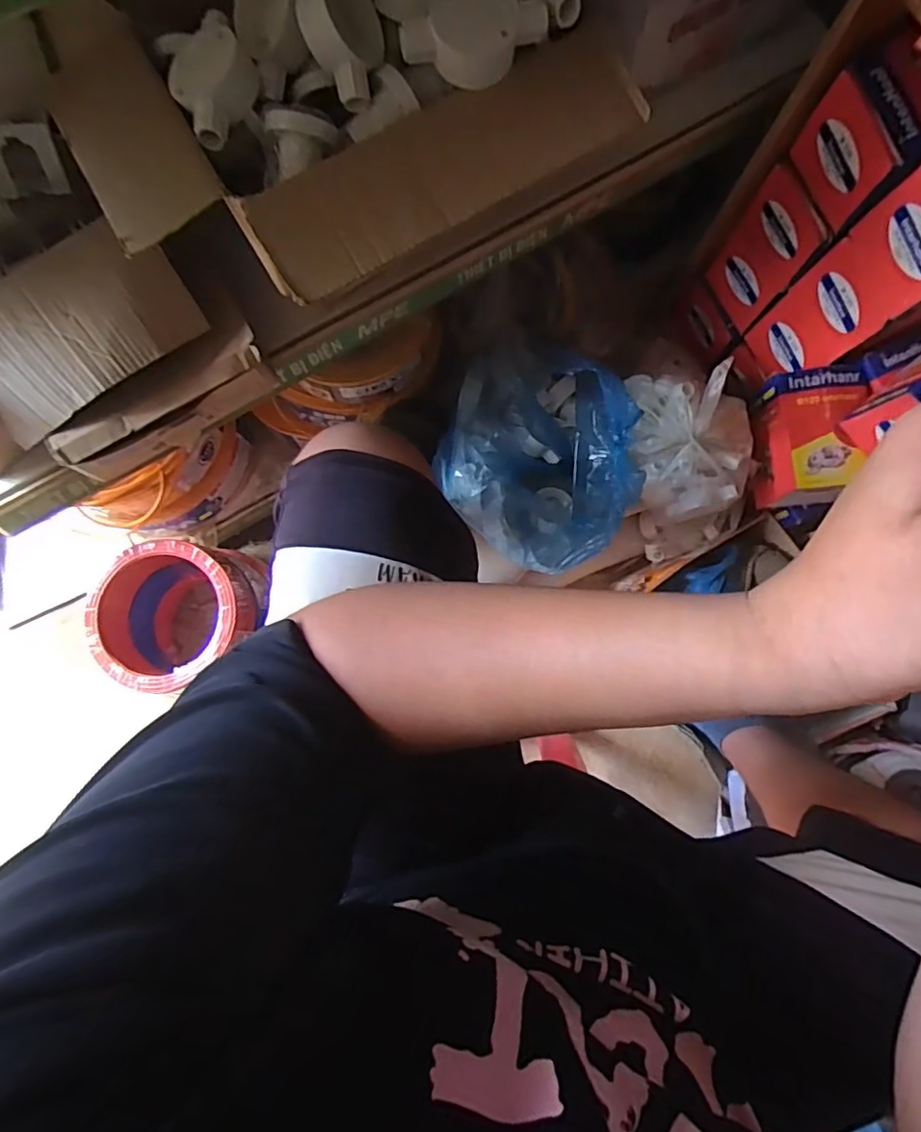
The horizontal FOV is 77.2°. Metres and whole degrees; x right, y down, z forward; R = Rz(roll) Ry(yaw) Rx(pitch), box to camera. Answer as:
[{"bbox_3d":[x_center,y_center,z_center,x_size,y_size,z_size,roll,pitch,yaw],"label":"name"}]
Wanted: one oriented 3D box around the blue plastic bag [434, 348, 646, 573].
[{"bbox_3d":[0.111,-0.166,0.777,0.261,0.180,0.285,21,83,3],"label":"blue plastic bag"}]

